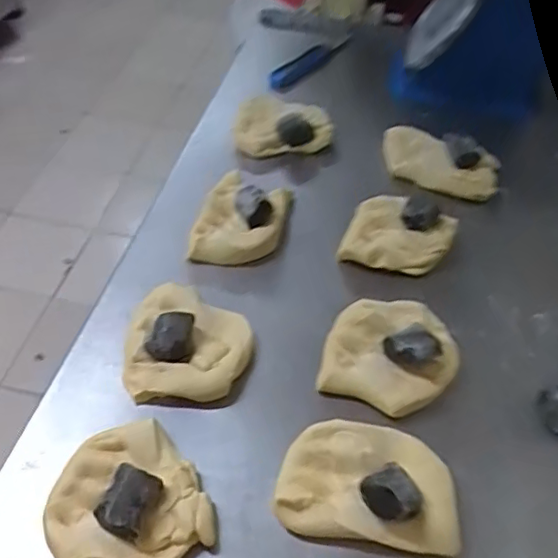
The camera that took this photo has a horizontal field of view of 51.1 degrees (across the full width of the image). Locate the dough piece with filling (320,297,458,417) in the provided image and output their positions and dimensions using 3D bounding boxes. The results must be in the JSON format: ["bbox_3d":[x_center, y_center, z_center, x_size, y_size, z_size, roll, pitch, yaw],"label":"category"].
[{"bbox_3d":[0.120,0.072,0.620,0.132,0.059,0.144,1,49,-2],"label":"dough piece with filling"}]

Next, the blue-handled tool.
[{"bbox_3d":[0.057,-0.383,1.031,0.185,0.039,0.018,-40,18,-26],"label":"blue-handled tool"}]

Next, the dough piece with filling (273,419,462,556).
[{"bbox_3d":[0.080,0.175,0.525,0.161,0.057,0.112,7,49,3],"label":"dough piece with filling"}]

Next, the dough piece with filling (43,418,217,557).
[{"bbox_3d":[-0.136,0.192,0.509,0.129,0.048,0.127,1,49,-2],"label":"dough piece with filling"}]

